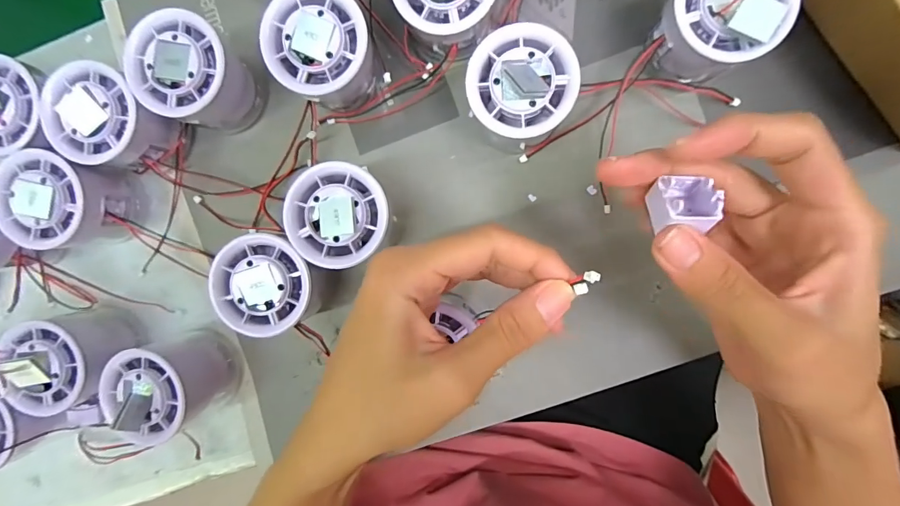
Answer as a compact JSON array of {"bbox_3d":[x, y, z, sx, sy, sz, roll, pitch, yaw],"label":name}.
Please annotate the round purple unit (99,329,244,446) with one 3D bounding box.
[{"bbox_3d":[-0.178,0.083,0.270,0.056,0.072,0.056,0,92,5],"label":"round purple unit"}]

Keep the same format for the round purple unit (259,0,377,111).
[{"bbox_3d":[-0.073,-0.118,0.256,0.055,0.055,0.055,0,92,5],"label":"round purple unit"}]

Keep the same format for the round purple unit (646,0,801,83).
[{"bbox_3d":[0.141,-0.125,0.233,0.055,0.057,0.058,0,92,5],"label":"round purple unit"}]

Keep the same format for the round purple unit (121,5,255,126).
[{"bbox_3d":[-0.152,-0.108,0.264,0.050,0.058,0.054,0,92,5],"label":"round purple unit"}]

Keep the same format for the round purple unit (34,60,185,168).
[{"bbox_3d":[-0.203,-0.082,0.271,0.058,0.061,0.053,0,92,5],"label":"round purple unit"}]

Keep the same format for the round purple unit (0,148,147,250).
[{"bbox_3d":[-0.240,-0.033,0.278,0.054,0.061,0.055,-7,91,6],"label":"round purple unit"}]

